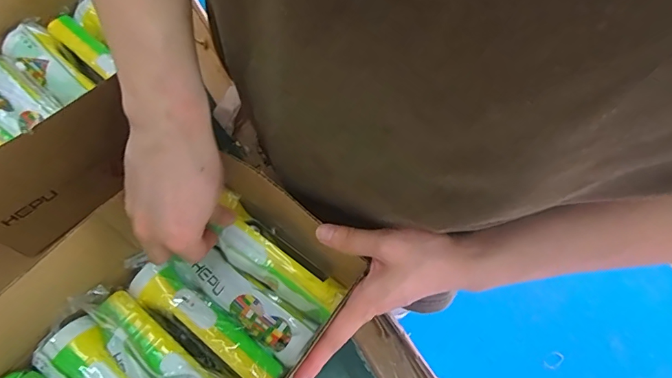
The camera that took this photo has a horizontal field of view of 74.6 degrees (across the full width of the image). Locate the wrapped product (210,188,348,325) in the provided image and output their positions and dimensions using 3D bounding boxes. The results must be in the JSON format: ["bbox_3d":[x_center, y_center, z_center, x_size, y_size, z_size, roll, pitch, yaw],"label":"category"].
[{"bbox_3d":[-0.055,0.072,0.402,0.133,0.045,0.045,37,73,17],"label":"wrapped product"}]

